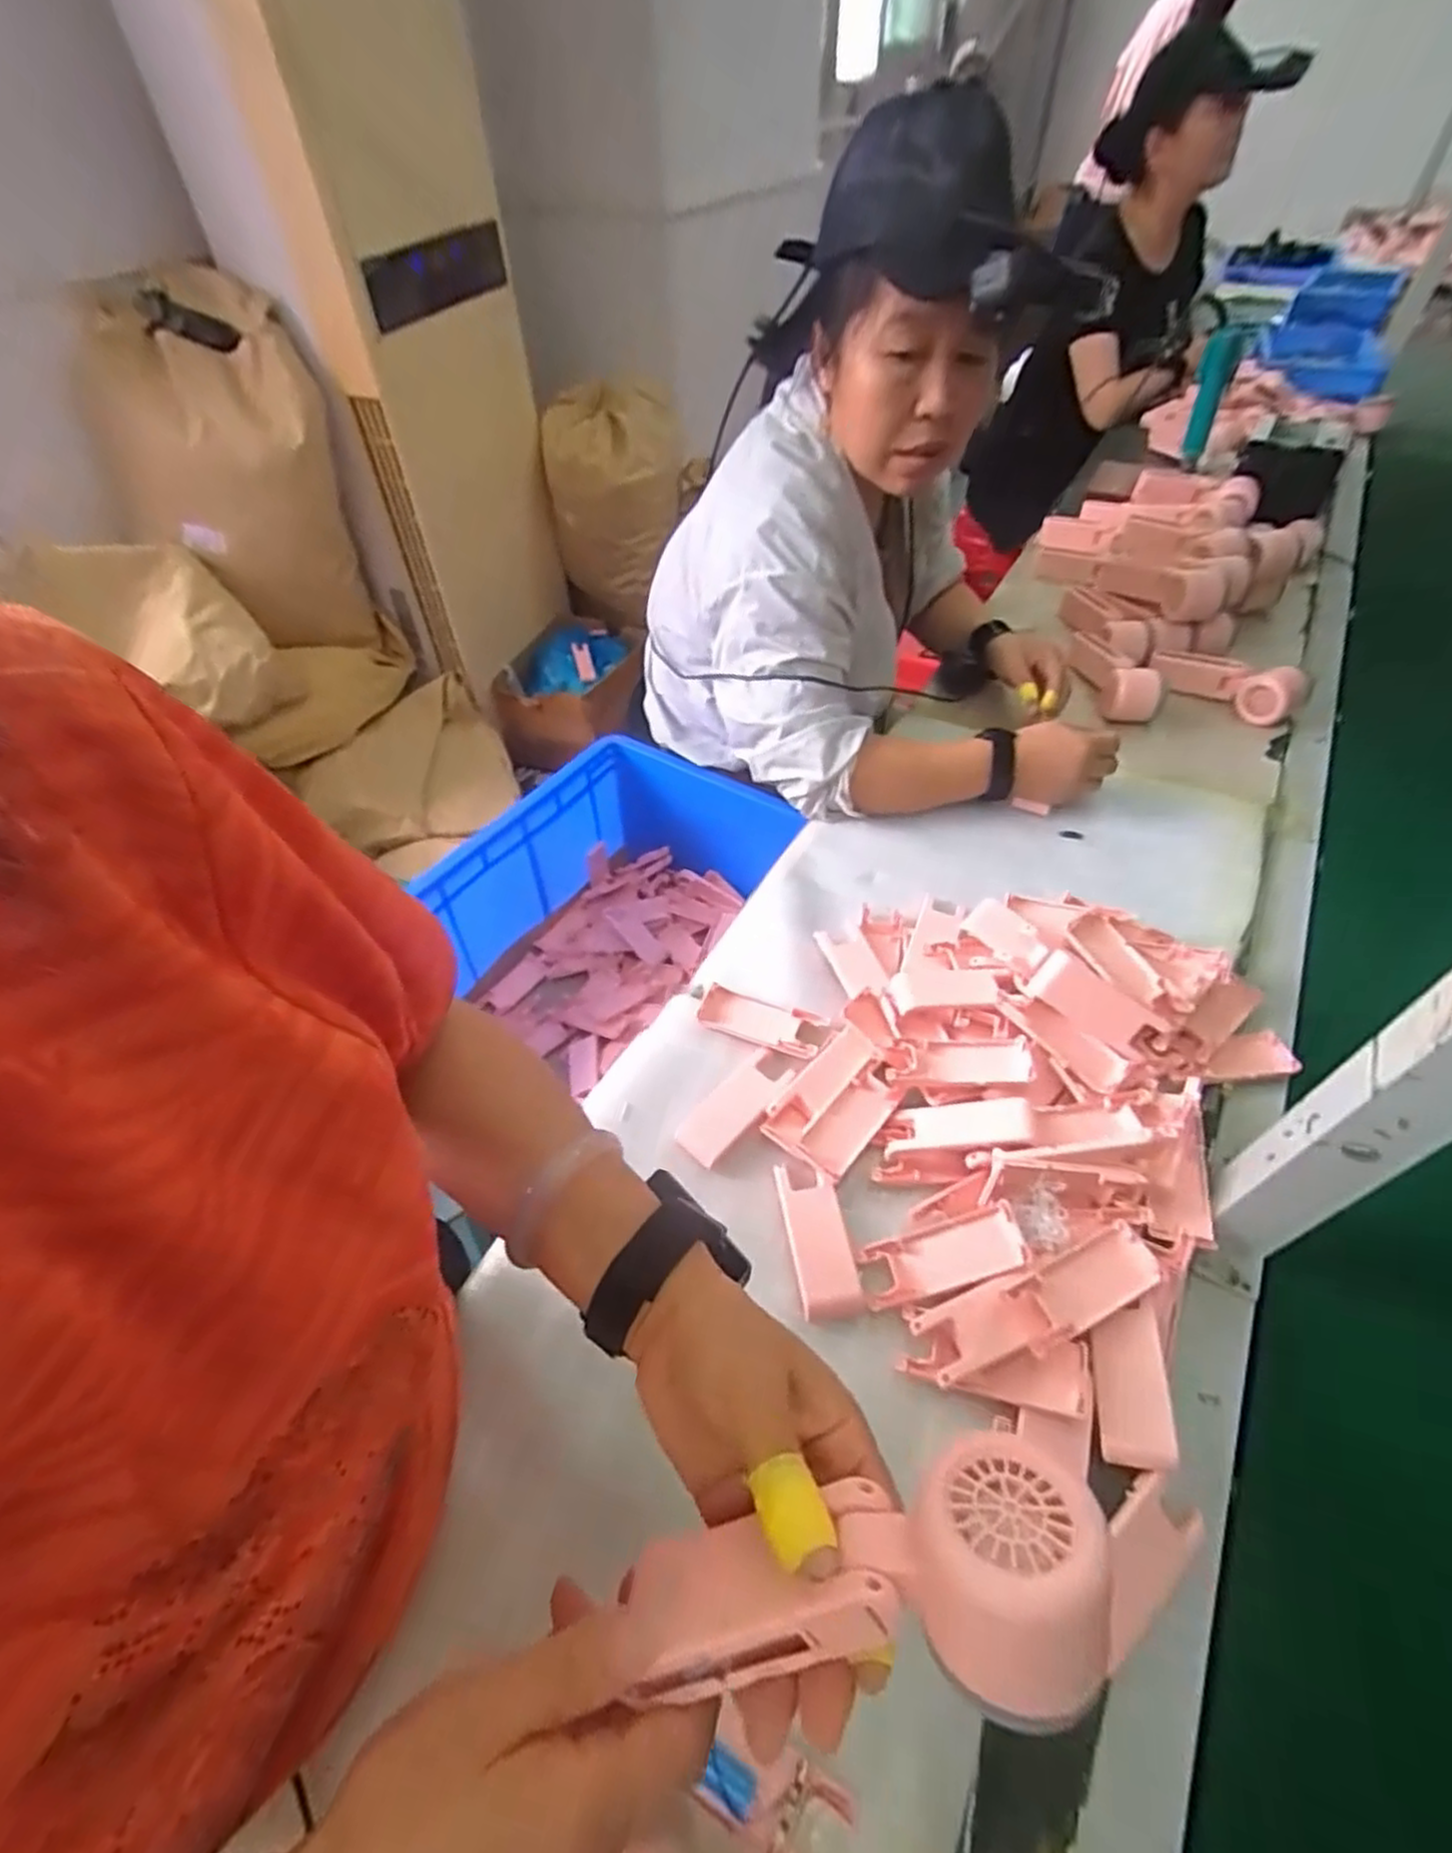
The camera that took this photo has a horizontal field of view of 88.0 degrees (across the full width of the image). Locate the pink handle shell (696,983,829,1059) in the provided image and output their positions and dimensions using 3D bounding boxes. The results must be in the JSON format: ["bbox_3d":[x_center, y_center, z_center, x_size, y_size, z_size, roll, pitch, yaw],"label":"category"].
[{"bbox_3d":[0.028,0.078,0.612,0.101,0.011,0.042,18,53,16],"label":"pink handle shell"}]

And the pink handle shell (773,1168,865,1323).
[{"bbox_3d":[0.062,0.208,0.506,0.036,0.013,0.095,-10,50,-6],"label":"pink handle shell"}]

